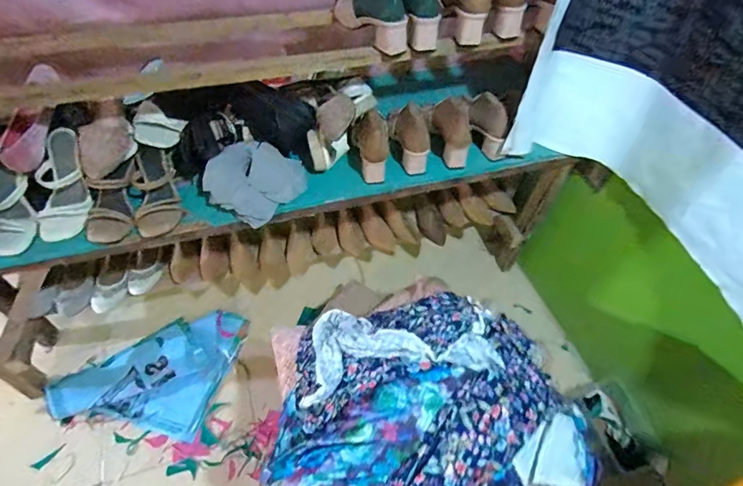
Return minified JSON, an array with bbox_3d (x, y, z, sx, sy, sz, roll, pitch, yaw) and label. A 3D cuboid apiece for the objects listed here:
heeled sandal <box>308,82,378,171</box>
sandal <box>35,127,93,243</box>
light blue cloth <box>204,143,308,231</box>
[{"bbox_3d":[-0.072,-0.267,0.939,0.090,0.102,0.223,29,84,17],"label":"heeled sandal"},{"bbox_3d":[-0.612,-0.114,0.843,0.099,0.056,0.222,6,96,0],"label":"sandal"},{"bbox_3d":[-0.246,-0.130,0.905,0.187,0.079,0.172,21,54,11],"label":"light blue cloth"}]

